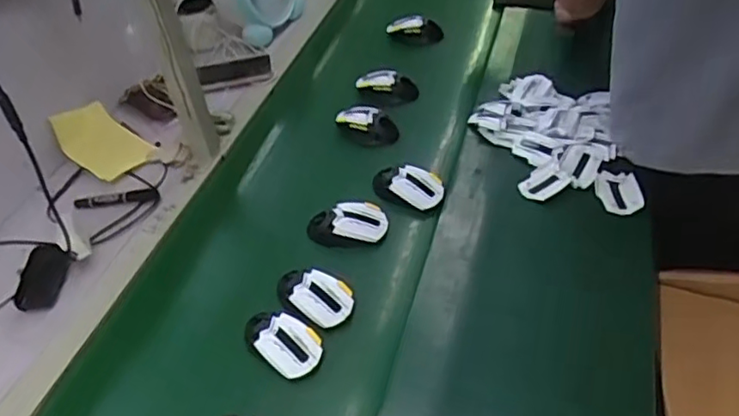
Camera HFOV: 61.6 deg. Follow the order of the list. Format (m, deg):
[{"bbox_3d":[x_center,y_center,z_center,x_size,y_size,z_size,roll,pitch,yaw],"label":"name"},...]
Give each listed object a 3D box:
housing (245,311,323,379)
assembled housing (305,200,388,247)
[{"bbox_3d":[-0.109,0.169,0.779,0.103,0.039,0.064,17,49,24],"label":"housing"},{"bbox_3d":[-0.033,0.025,0.931,0.121,0.035,0.074,-9,43,-2],"label":"assembled housing"}]

